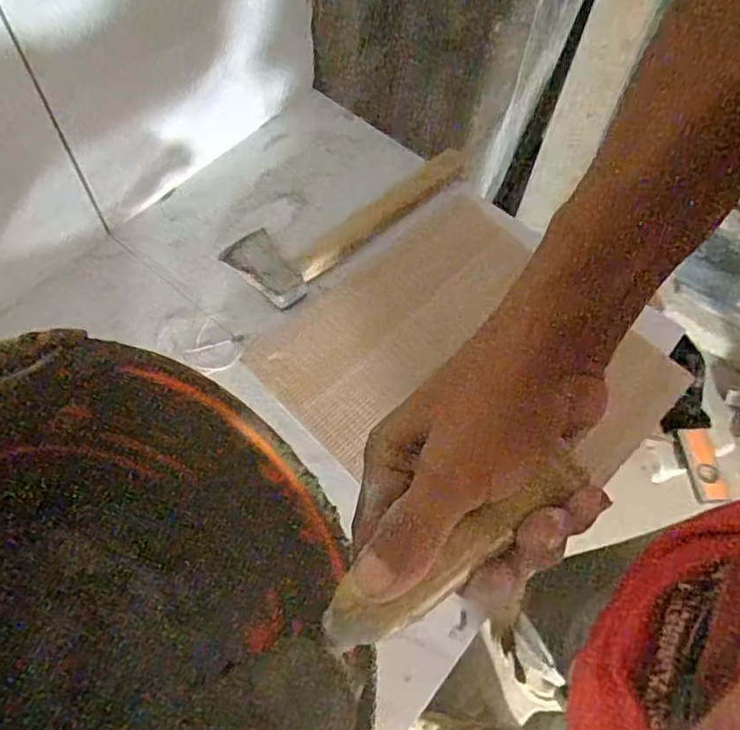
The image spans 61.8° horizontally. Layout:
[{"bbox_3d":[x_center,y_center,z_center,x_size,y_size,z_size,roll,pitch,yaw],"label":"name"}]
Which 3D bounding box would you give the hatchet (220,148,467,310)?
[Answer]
[{"bbox_3d":[-0.025,-0.152,0.629,0.241,0.023,0.095,-38,71,-20],"label":"hatchet"}]

